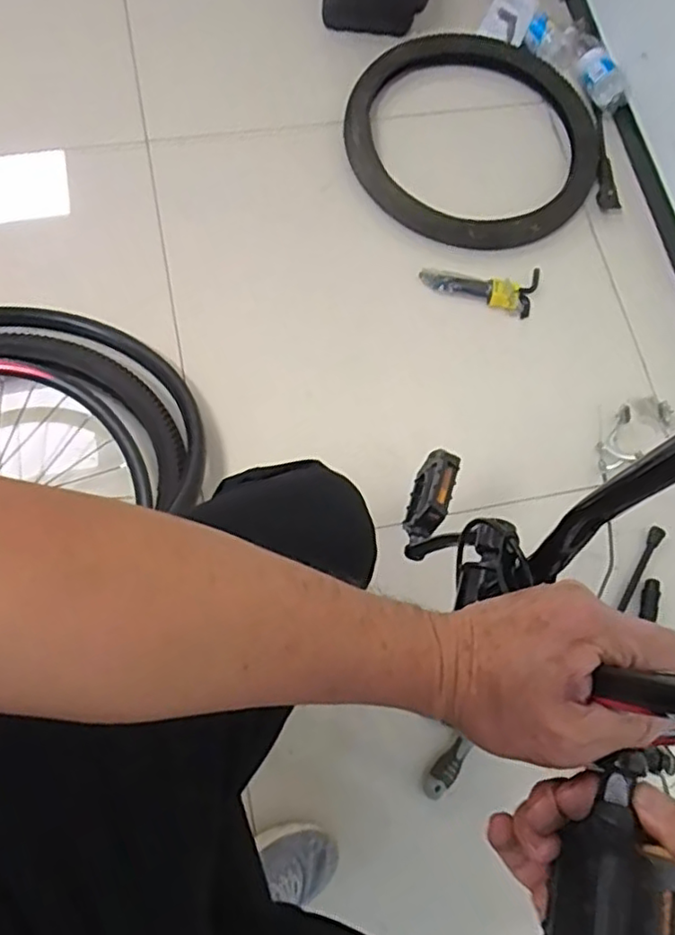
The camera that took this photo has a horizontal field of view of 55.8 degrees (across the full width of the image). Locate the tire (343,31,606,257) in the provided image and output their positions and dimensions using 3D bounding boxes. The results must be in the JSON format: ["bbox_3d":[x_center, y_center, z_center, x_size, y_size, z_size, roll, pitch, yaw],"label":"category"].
[{"bbox_3d":[0.249,-0.621,1.163,0.469,0.064,0.447,44,82,5],"label":"tire"}]

